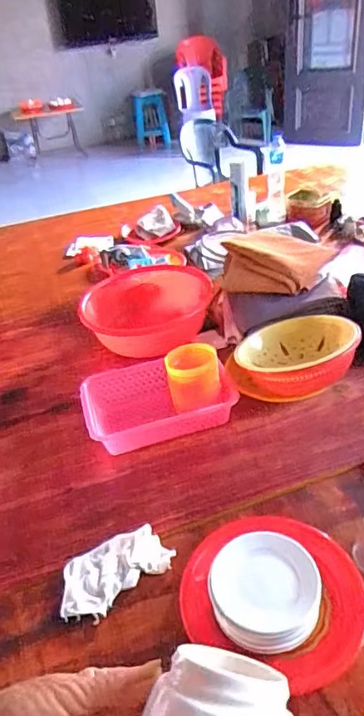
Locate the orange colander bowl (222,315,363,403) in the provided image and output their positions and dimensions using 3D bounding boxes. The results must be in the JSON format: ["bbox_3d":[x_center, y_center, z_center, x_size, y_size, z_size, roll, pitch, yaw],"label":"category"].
[{"bbox_3d":[0.243,-0.005,1.129,0.282,0.117,0.229,-20,32,15],"label":"orange colander bowl"}]

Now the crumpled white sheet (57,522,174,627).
[{"bbox_3d":[-0.109,0.338,0.818,0.178,0.030,0.107,-23,37,-23],"label":"crumpled white sheet"}]

